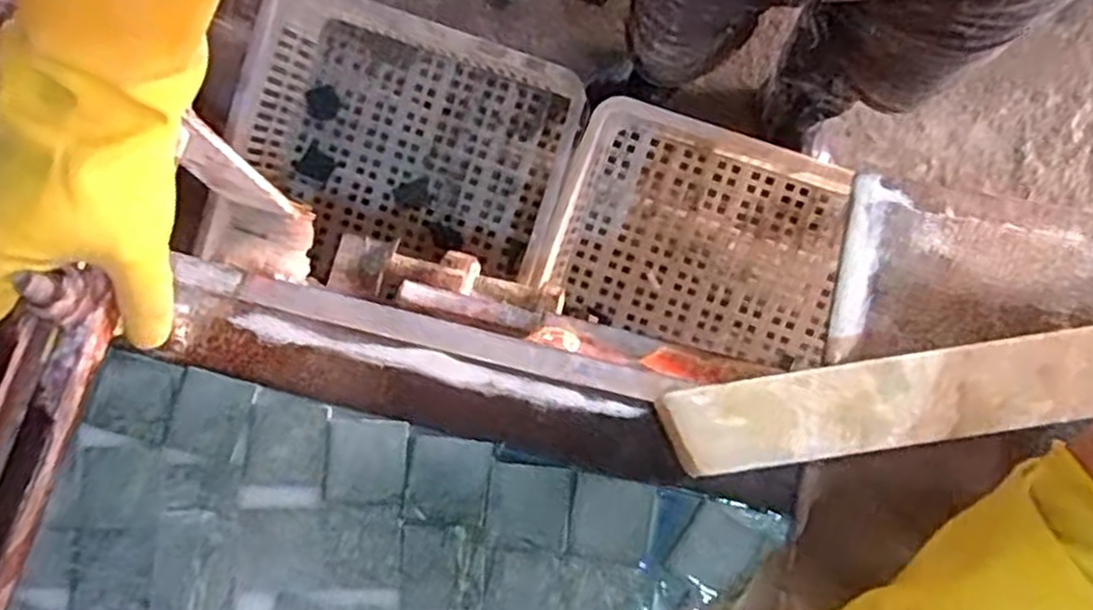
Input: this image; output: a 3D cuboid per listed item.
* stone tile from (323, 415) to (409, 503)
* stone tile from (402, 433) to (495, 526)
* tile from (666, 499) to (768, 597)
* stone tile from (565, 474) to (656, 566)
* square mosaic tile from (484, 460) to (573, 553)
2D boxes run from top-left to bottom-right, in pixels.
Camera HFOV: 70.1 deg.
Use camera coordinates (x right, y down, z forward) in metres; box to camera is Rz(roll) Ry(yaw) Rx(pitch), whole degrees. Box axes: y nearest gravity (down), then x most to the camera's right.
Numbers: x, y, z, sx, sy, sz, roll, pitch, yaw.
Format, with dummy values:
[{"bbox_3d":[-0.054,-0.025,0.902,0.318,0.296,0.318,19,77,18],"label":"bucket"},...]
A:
[{"bbox_3d":[-0.110,0.094,0.474,0.048,0.004,0.048,3,77,-1],"label":"stone tile"},{"bbox_3d":[-0.060,0.106,0.473,0.049,0.004,0.050,6,77,0],"label":"stone tile"},{"bbox_3d":[0.102,0.147,0.469,0.042,0.004,0.048,34,78,6],"label":"tile"},{"bbox_3d":[0.038,0.130,0.473,0.048,0.004,0.048,10,77,1],"label":"stone tile"},{"bbox_3d":[-0.011,0.120,0.471,0.048,0.004,0.047,9,77,1],"label":"square mosaic tile"}]

